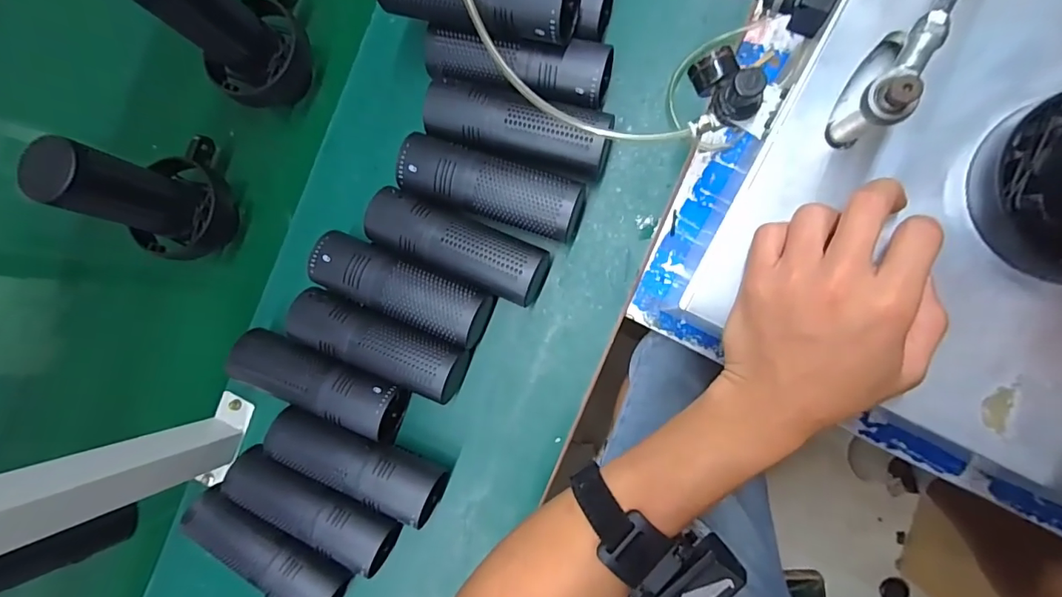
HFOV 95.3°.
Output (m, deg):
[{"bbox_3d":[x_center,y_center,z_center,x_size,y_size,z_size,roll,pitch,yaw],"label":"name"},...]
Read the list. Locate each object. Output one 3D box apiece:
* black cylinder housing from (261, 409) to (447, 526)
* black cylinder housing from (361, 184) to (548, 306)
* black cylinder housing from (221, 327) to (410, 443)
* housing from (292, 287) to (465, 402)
[{"bbox_3d":[-0.160,0.150,0.454,0.166,0.053,0.055,21,91,9],"label":"black cylinder housing"},{"bbox_3d":[-0.067,-0.049,0.445,0.167,0.057,0.053,23,92,9],"label":"black cylinder housing"},{"bbox_3d":[-0.197,0.077,0.461,0.158,0.053,0.058,24,93,10],"label":"black cylinder housing"},{"bbox_3d":[-0.140,0.040,0.456,0.161,0.057,0.054,22,92,9],"label":"housing"}]

